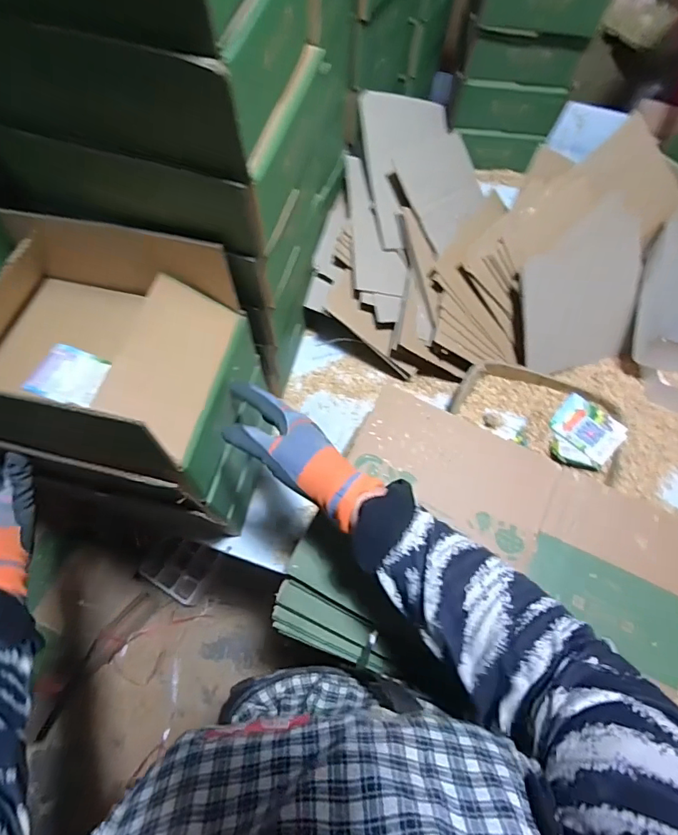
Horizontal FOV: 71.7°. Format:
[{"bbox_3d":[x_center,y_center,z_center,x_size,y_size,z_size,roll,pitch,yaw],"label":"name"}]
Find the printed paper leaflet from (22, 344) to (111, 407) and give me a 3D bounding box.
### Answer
[{"bbox_3d":[-0.275,-0.044,0.479,0.066,0.011,0.058,13,68,4],"label":"printed paper leaflet"}]

